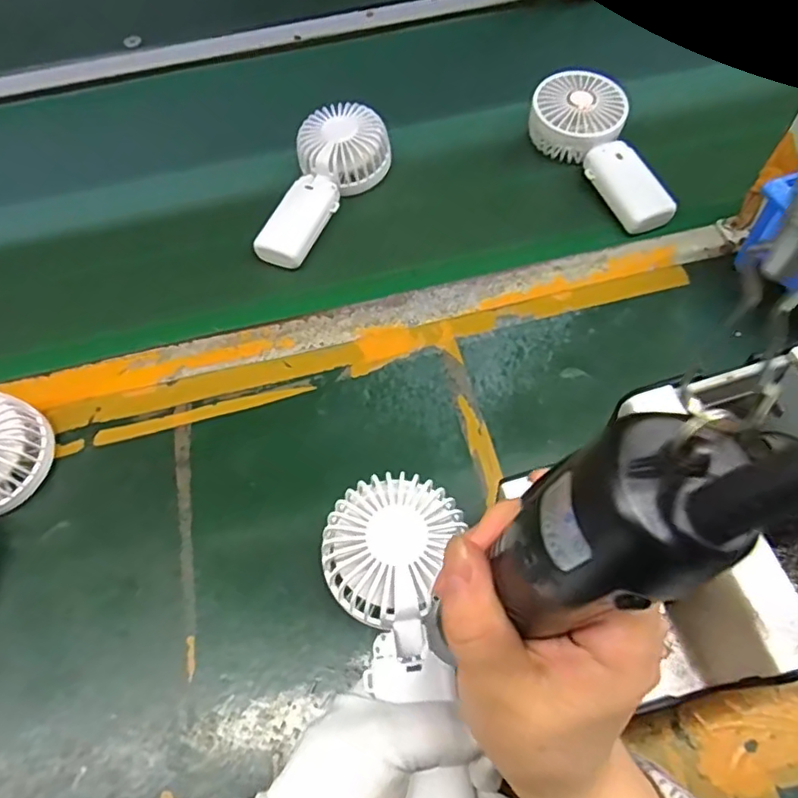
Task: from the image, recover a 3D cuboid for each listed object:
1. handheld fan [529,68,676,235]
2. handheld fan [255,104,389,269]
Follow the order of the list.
[{"bbox_3d":[0.195,-0.227,0.545,0.071,0.055,0.193,-24,62,-10],"label":"handheld fan"},{"bbox_3d":[-0.070,-0.198,0.550,0.080,0.062,0.171,16,63,12],"label":"handheld fan"}]

